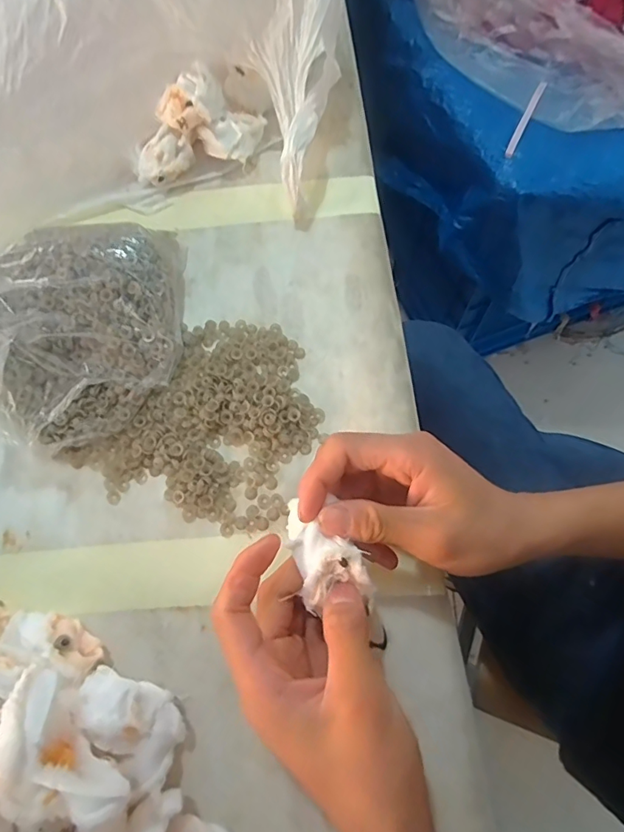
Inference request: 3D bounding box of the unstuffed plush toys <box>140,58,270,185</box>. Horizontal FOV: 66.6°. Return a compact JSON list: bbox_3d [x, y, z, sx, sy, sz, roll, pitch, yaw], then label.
[{"bbox_3d":[-0.103,-0.257,0.421,0.121,0.056,0.066,-15,71,-3],"label":"unstuffed plush toys"}]

